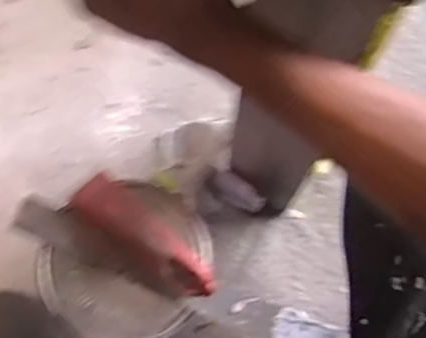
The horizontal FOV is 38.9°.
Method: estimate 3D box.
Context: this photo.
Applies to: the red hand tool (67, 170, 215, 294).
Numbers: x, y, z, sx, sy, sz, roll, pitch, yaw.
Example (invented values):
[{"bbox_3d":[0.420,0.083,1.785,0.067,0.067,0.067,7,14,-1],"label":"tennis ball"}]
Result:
[{"bbox_3d":[-0.065,0.063,0.574,0.161,0.027,0.043,40,75,11],"label":"red hand tool"}]

